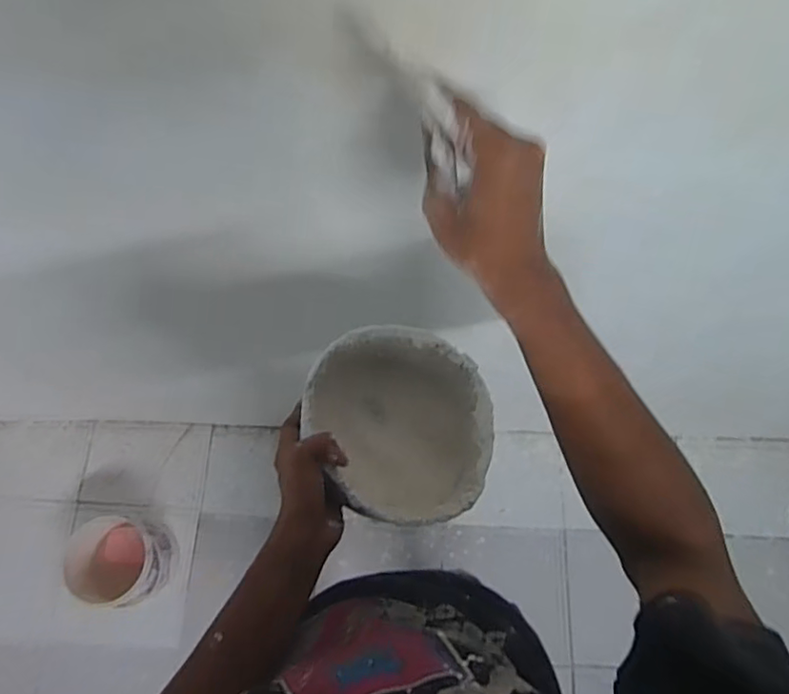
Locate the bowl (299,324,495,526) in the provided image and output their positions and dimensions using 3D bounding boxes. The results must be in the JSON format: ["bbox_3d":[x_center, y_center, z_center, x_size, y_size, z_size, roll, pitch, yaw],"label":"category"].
[{"bbox_3d":[0.006,0.077,0.586,0.171,0.105,0.180,1,72,-2],"label":"bowl"}]

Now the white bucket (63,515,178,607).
[{"bbox_3d":[-0.623,0.484,1.347,0.220,0.193,0.186,8,72,1],"label":"white bucket"}]

